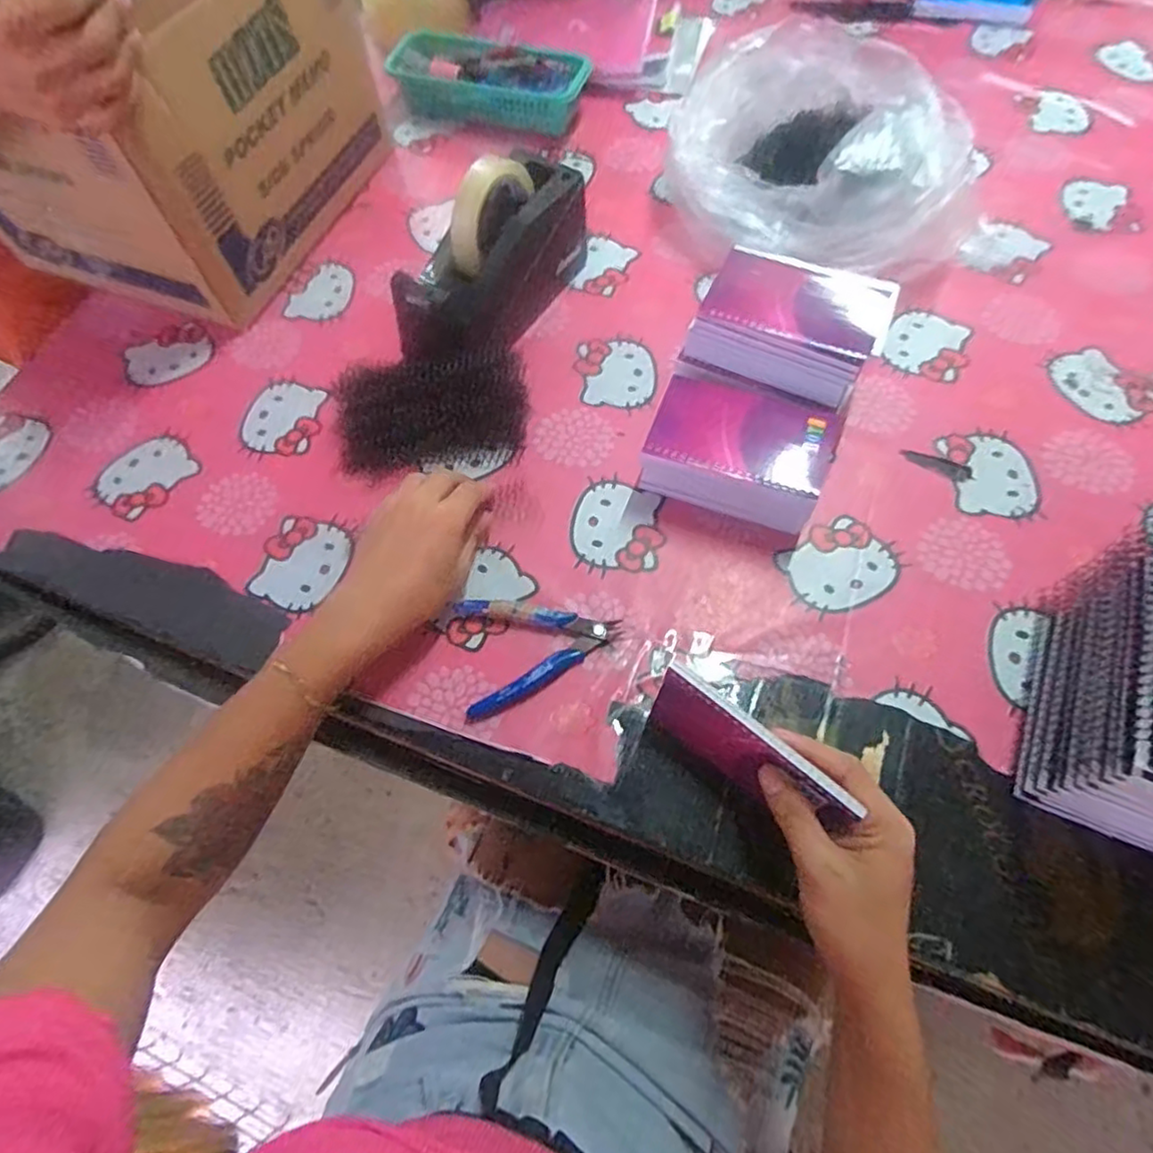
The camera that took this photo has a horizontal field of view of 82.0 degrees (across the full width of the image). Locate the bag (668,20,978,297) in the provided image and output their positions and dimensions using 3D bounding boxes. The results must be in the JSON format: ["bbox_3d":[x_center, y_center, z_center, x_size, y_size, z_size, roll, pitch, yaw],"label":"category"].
[{"bbox_3d":[0.220,-0.381,0.605,0.211,0.141,0.255,-29,67,-11],"label":"bag"}]

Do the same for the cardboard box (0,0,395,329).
[{"bbox_3d":[-0.391,-0.466,0.588,0.291,0.296,0.326,22,68,13],"label":"cardboard box"}]

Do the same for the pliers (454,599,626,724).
[{"bbox_3d":[-0.027,0.047,0.480,0.116,0.013,0.086,-13,65,-3],"label":"pliers"}]

